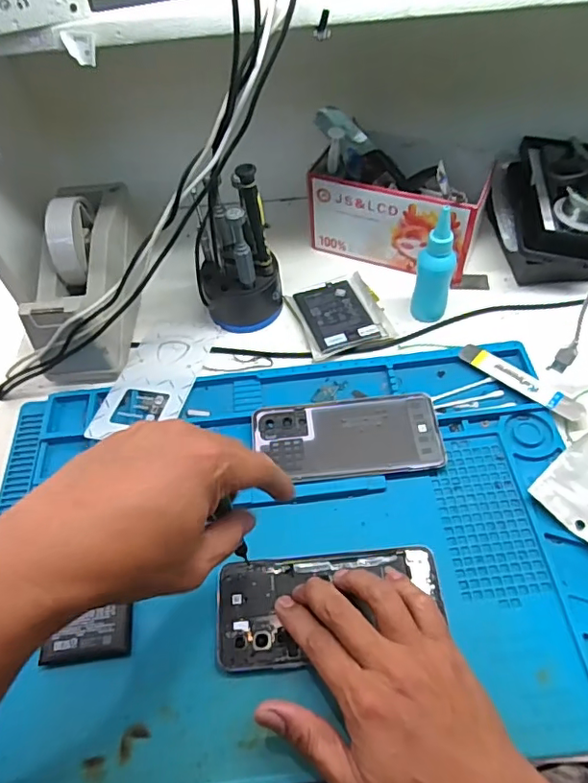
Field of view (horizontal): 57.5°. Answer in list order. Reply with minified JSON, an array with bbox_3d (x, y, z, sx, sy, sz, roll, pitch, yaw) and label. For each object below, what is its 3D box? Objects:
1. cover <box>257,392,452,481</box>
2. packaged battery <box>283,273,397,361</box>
[{"bbox_3d":[0.046,0.040,0.459,0.154,0.010,0.071,-6,54,1],"label":"cover"},{"bbox_3d":[0.048,-0.079,0.551,0.089,0.011,0.098,-16,55,-7],"label":"packaged battery"}]

